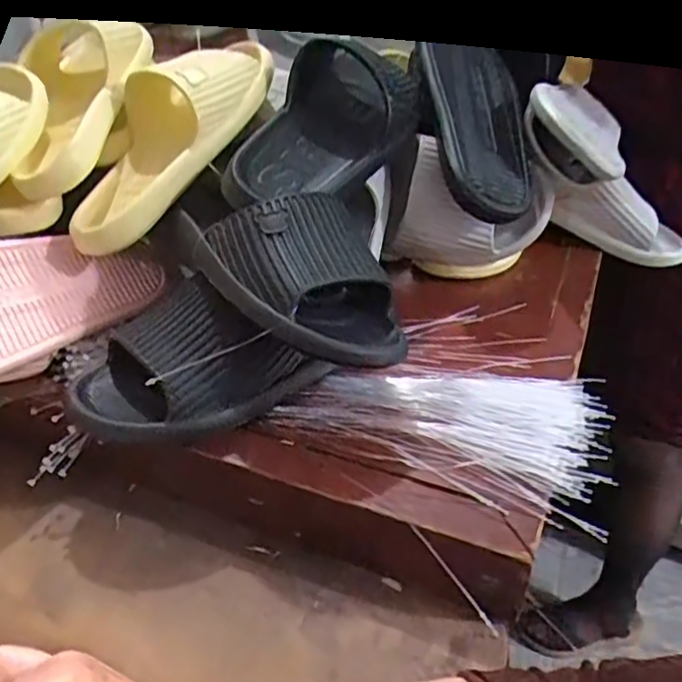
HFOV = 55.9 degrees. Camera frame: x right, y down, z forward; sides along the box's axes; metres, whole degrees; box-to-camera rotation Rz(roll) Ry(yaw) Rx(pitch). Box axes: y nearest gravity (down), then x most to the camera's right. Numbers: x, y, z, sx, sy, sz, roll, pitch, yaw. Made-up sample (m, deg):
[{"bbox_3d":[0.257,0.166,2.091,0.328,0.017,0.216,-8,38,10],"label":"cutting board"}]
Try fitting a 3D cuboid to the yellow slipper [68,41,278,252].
[{"bbox_3d":[-0.144,-0.173,0.532,0.103,0.066,0.230,34,84,39],"label":"yellow slipper"}]

